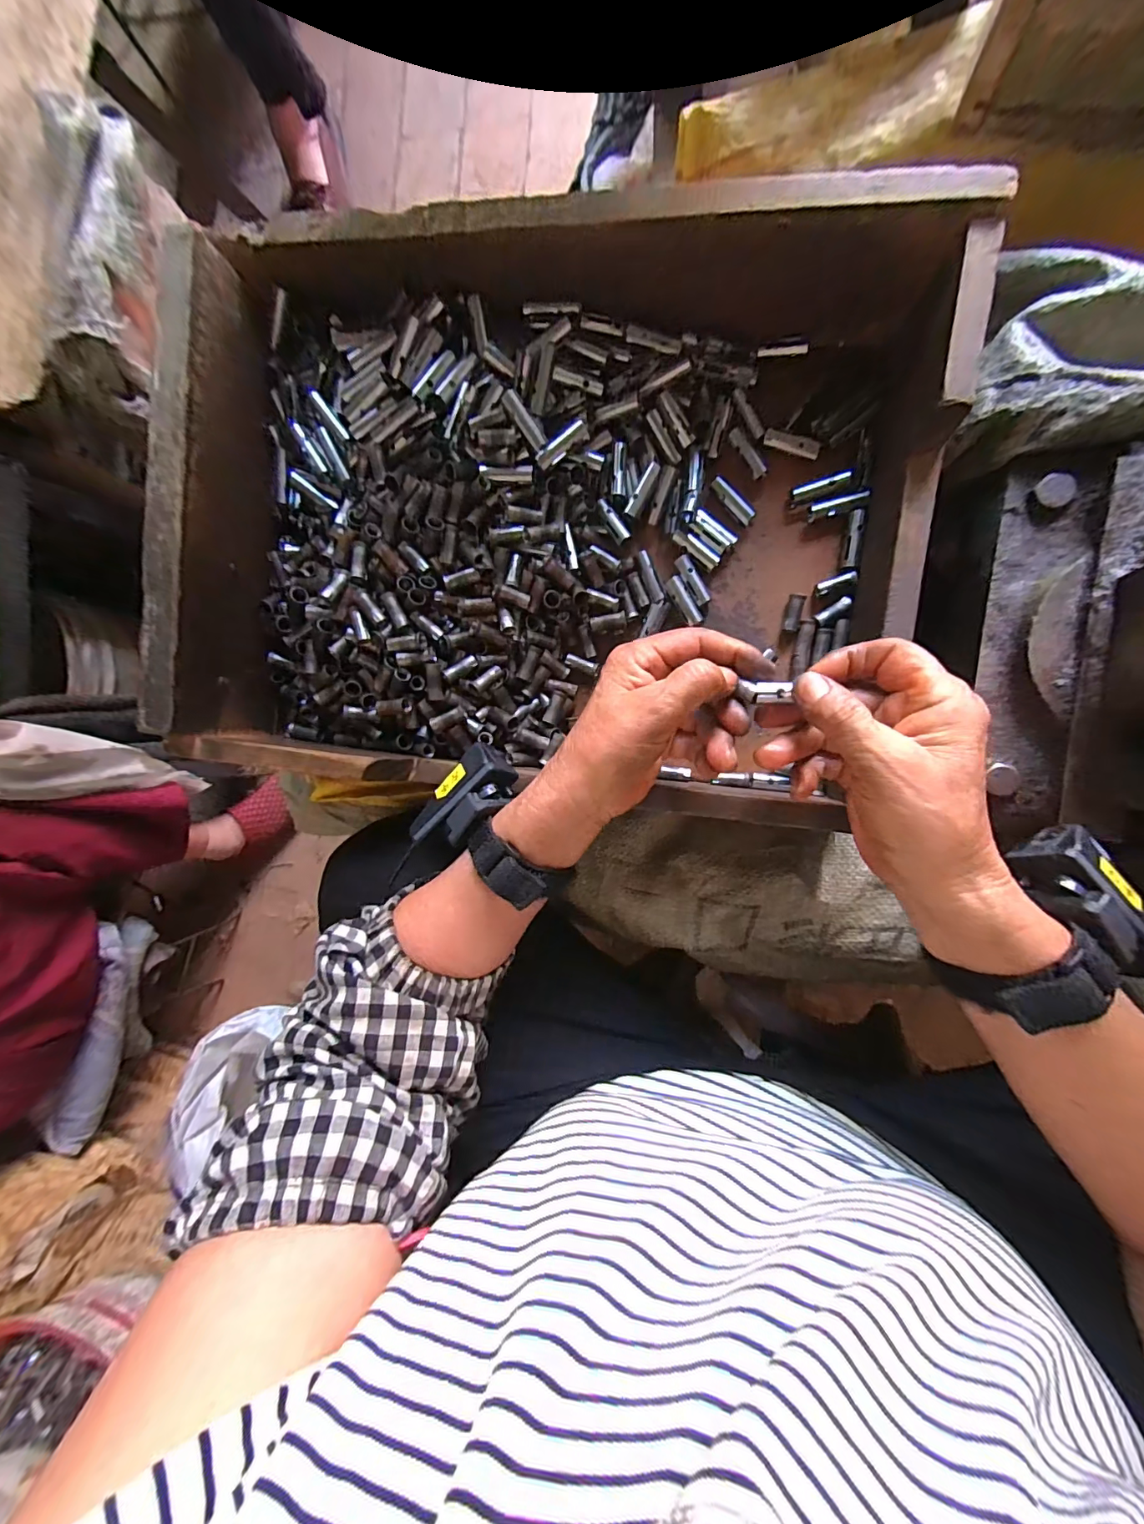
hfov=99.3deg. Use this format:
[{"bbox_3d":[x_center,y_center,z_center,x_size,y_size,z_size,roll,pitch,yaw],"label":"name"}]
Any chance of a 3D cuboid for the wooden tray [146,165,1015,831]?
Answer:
[{"bbox_3d":[-0.010,-0.173,0.315,0.473,0.104,0.392,6,92,8],"label":"wooden tray"}]

